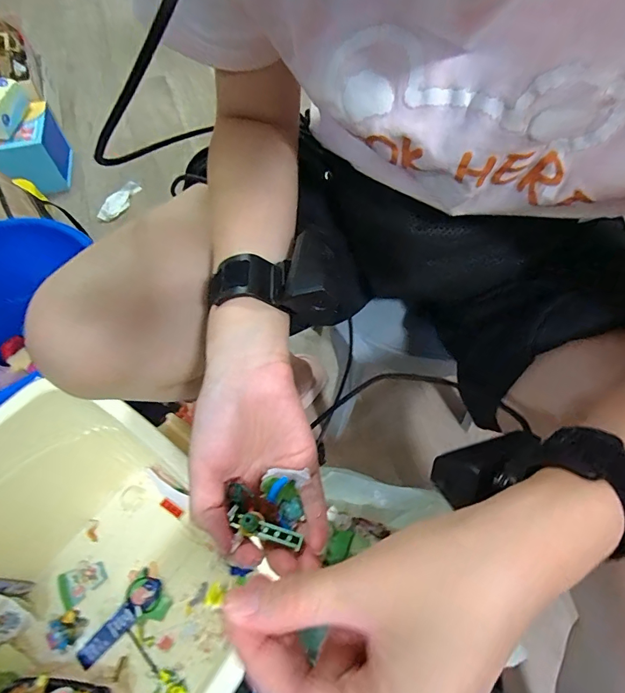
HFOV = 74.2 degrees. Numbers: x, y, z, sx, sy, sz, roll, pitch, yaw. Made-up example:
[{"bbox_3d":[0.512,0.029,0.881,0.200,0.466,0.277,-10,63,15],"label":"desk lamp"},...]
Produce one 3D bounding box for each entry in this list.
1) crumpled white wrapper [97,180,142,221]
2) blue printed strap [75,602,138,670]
[{"bbox_3d":[-0.477,-0.363,1.022,0.045,0.017,0.132,32,65,18],"label":"crumpled white wrapper"},{"bbox_3d":[-0.292,0.412,0.589,0.031,0.008,0.088,38,71,20],"label":"blue printed strap"}]

